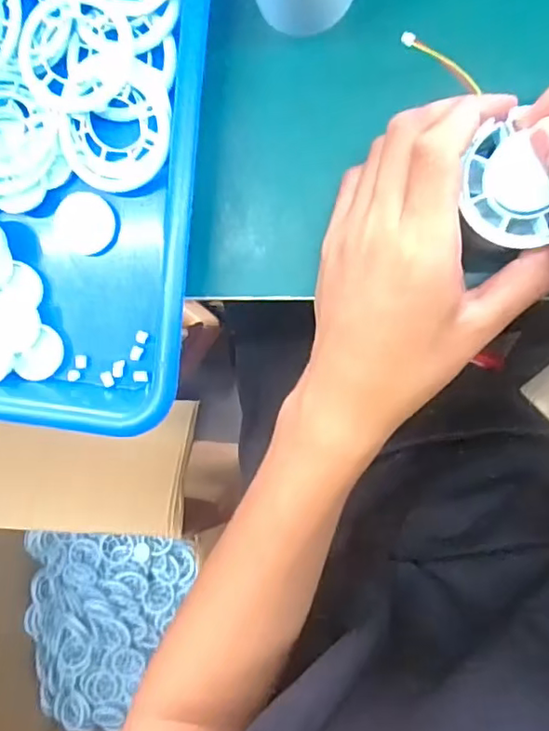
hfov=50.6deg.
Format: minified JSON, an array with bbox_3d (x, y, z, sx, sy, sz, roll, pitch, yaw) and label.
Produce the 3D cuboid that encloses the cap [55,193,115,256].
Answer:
[{"bbox_3d":[-0.101,-0.075,0.309,0.029,0.006,0.031,1,95,8],"label":"cap"}]

